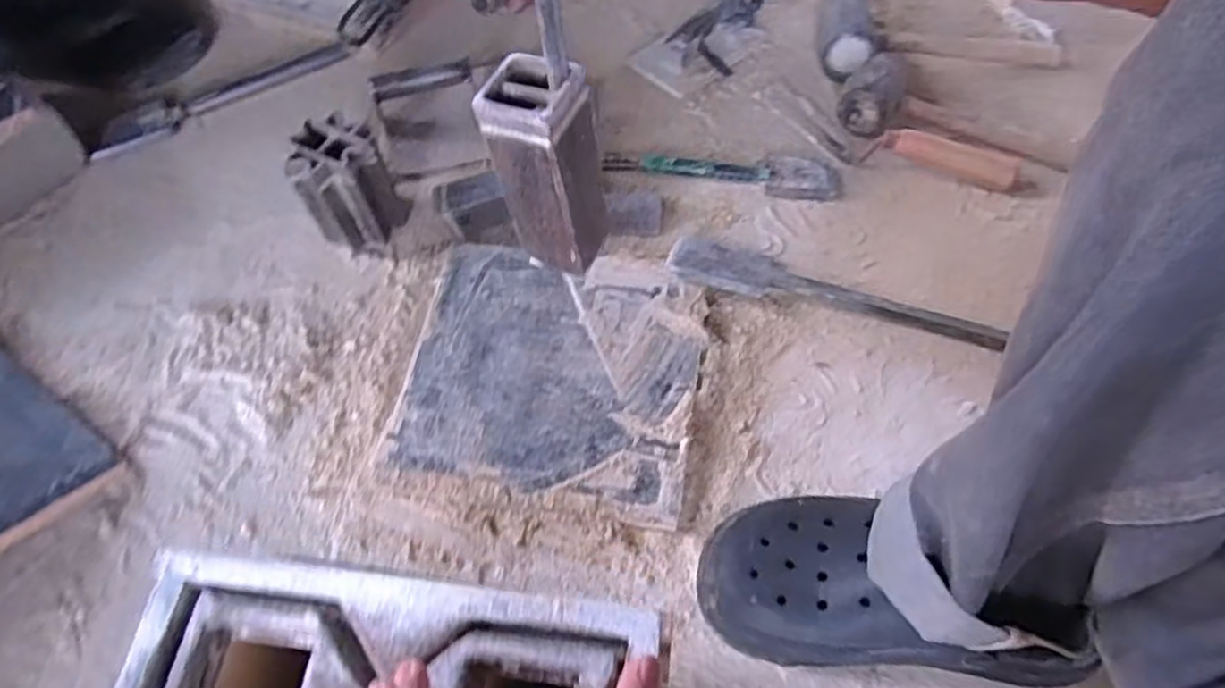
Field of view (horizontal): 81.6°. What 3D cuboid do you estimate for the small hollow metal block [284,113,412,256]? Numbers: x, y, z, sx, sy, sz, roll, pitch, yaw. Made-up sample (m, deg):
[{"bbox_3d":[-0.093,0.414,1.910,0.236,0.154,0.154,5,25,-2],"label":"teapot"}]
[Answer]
[{"bbox_3d":[-0.249,-0.150,0.675,0.072,0.117,0.069,11,61,8],"label":"small hollow metal block"}]

